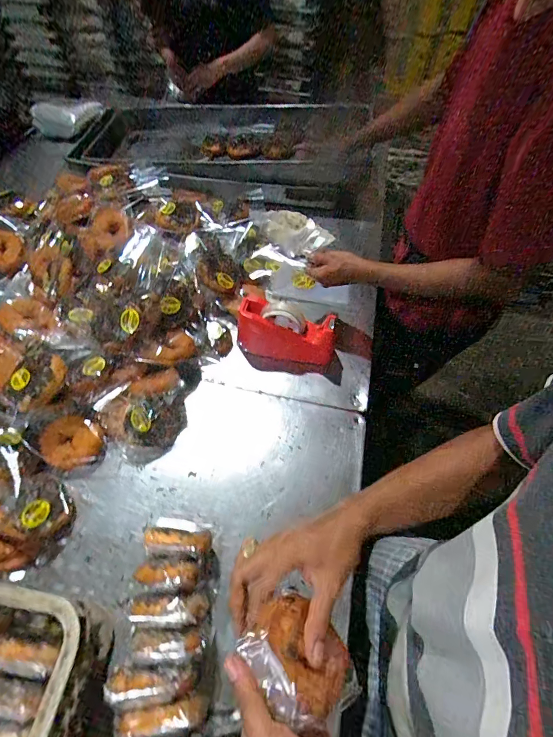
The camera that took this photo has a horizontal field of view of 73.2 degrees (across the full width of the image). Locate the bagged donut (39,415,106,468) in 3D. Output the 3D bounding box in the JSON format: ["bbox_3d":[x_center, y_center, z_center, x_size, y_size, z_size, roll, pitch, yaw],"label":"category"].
[{"bbox_3d":[-0.356,0.128,0.650,0.090,0.039,0.086,-20,77,-27],"label":"bagged donut"}]

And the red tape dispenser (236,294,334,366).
[{"bbox_3d":[0.020,-0.069,0.761,0.197,0.107,0.066,9,56,4],"label":"red tape dispenser"}]

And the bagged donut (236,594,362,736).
[{"bbox_3d":[0.023,0.257,0.330,0.101,0.042,0.072,38,64,19],"label":"bagged donut"}]

